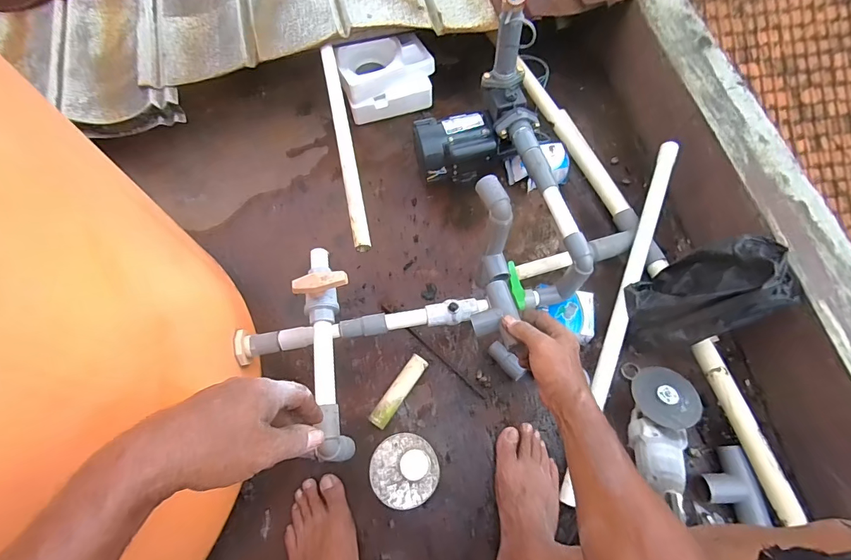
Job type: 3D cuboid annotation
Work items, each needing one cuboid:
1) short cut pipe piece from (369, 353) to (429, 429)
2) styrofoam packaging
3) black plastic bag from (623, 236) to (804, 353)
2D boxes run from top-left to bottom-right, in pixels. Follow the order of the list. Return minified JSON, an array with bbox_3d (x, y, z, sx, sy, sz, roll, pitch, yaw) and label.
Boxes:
[{"bbox_3d":[-0.047,0.196,0.717,0.035,0.032,0.136,33,69,16],"label":"short cut pipe piece"},{"bbox_3d":[-0.093,-0.491,0.996,0.222,0.130,0.149,-14,64,-5],"label":"styrofoam packaging"},{"bbox_3d":[0.440,0.017,0.640,0.196,0.180,0.133,-17,65,-7],"label":"black plastic bag"}]

